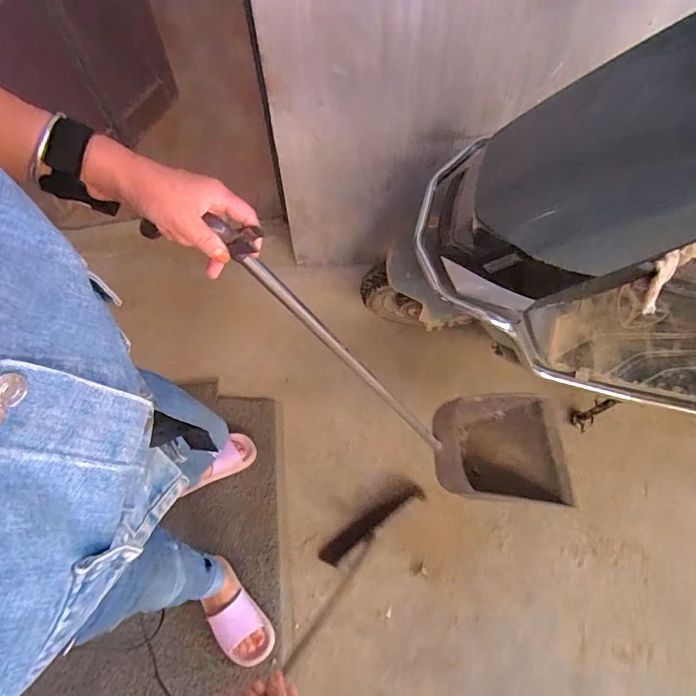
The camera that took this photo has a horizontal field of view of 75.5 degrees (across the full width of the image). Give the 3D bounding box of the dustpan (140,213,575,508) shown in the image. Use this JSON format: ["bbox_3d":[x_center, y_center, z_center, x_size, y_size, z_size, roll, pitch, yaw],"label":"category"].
[{"bbox_3d":[0.122,0.083,0.759,0.204,0.770,0.234,-23,52,33],"label":"dustpan"}]

